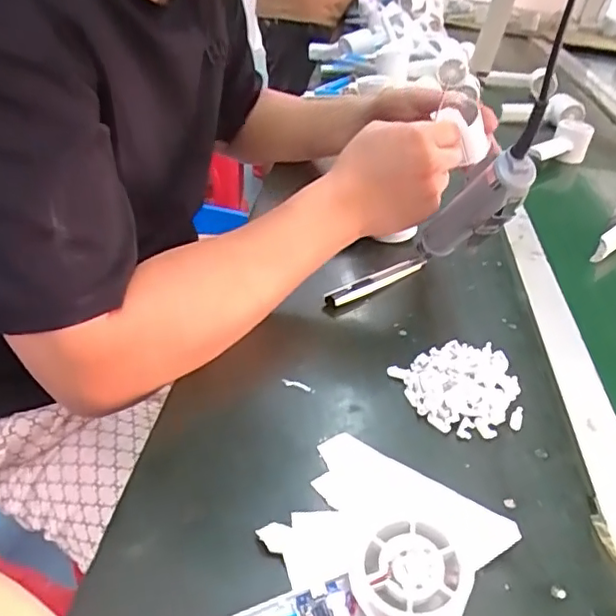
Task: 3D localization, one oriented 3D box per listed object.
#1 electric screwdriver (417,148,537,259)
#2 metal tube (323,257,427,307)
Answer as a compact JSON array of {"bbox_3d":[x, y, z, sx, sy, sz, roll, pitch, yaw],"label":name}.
[{"bbox_3d":[0.138,-0.076,0.532,0.029,0.207,0.038,1,78,-10],"label":"electric screwdriver"},{"bbox_3d":[0.070,-0.027,0.604,0.140,0.015,0.014,-22,45,-37],"label":"metal tube"}]

